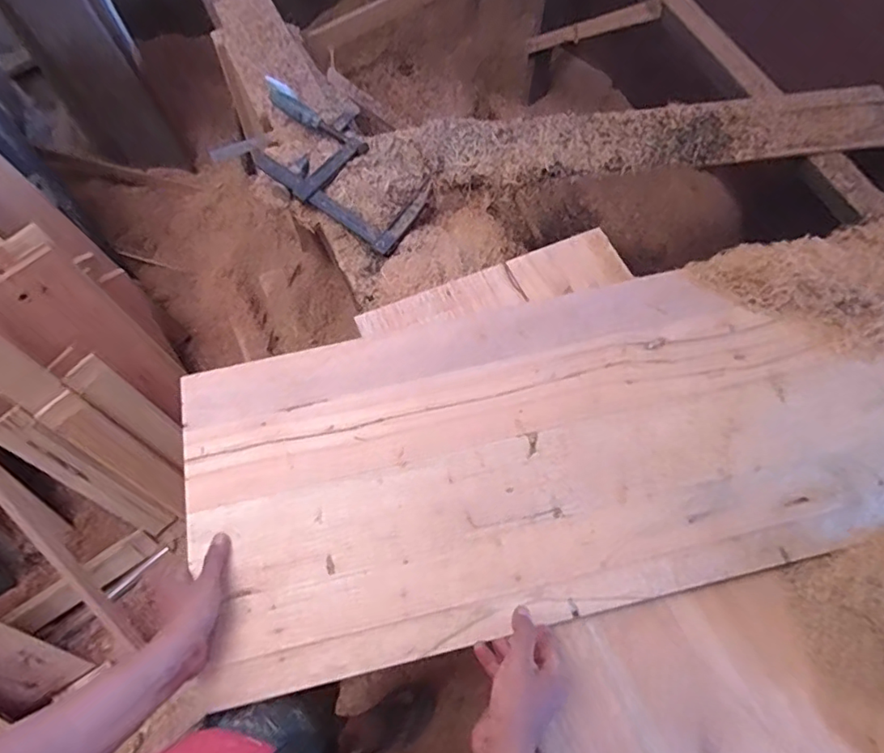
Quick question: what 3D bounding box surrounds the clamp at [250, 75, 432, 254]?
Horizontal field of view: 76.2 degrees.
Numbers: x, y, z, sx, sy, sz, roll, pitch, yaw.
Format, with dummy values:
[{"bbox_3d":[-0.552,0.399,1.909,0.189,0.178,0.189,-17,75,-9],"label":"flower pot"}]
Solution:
[{"bbox_3d":[-0.221,-0.405,1.059,0.212,0.072,0.494,-41,73,-16],"label":"clamp"}]

